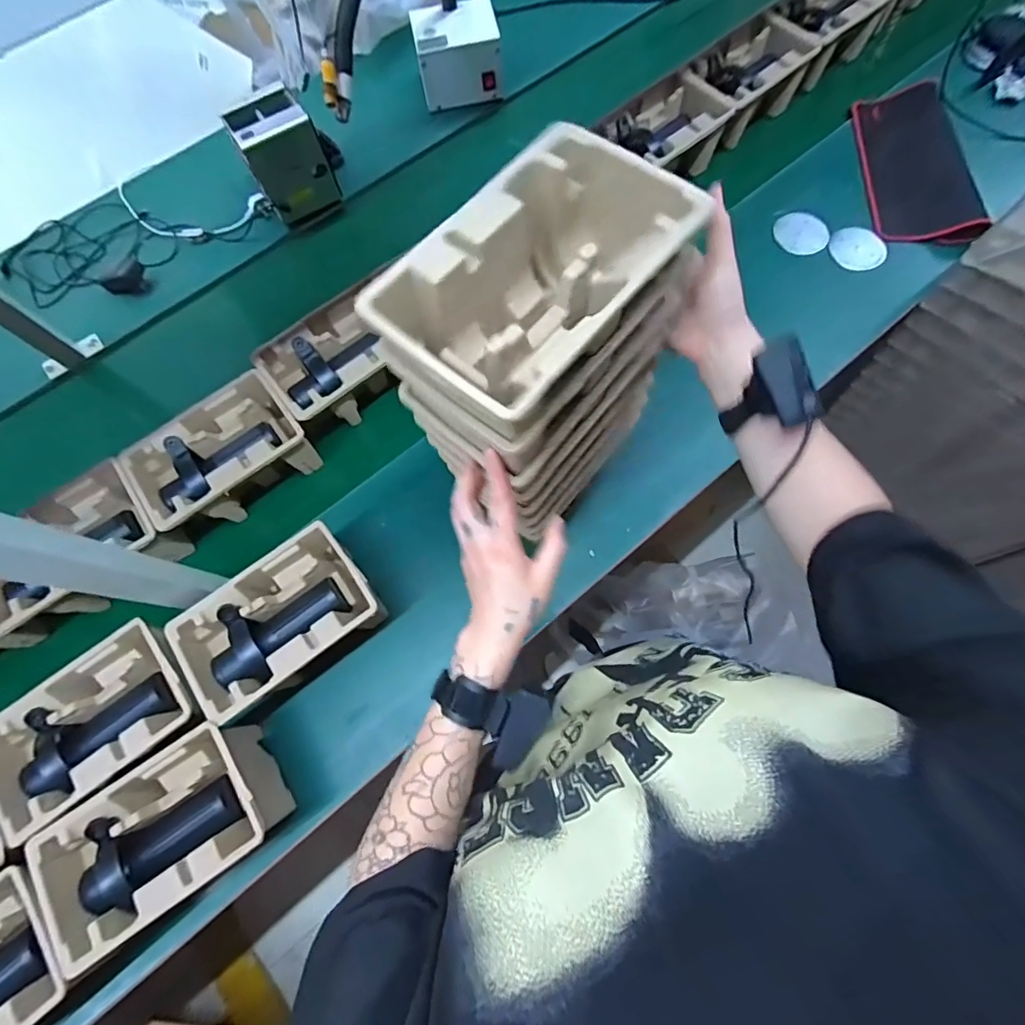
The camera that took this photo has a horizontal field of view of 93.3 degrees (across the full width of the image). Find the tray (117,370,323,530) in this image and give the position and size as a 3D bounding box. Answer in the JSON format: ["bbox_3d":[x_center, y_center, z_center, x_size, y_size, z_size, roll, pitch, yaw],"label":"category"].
[{"bbox_3d":[-0.417,-0.080,0.708,0.228,0.091,0.151,-39,75,-9],"label":"tray"}]

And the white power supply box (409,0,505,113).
[{"bbox_3d":[-0.105,-0.891,0.939,0.156,0.095,0.146,-10,73,-1],"label":"white power supply box"}]

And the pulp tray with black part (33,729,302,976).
[{"bbox_3d":[-0.390,0.363,0.558,0.227,0.087,0.147,-34,74,-8],"label":"pulp tray with black part"}]

